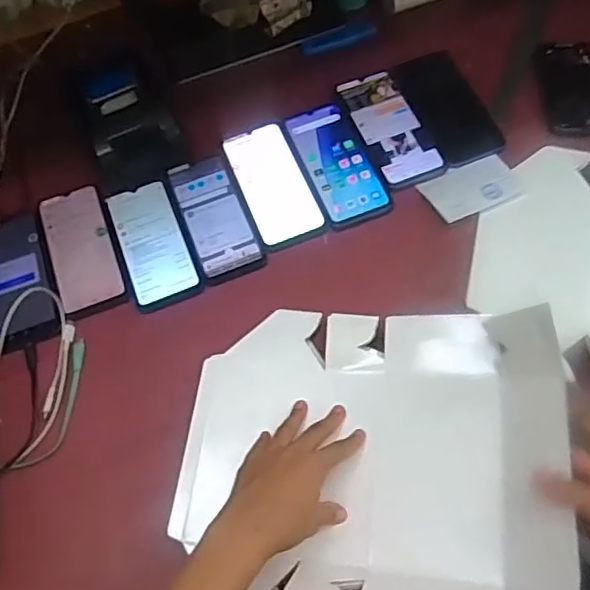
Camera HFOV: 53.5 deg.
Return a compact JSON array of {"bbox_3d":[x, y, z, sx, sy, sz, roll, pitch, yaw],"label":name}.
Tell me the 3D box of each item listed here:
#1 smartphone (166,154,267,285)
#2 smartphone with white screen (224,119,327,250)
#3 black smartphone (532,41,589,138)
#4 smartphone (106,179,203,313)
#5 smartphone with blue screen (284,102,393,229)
[{"bbox_3d":[-0.093,-0.094,0.678,0.072,0.004,0.168,-20,65,-7],"label":"smartphone"},{"bbox_3d":[-0.026,-0.136,0.694,0.077,0.006,0.169,-20,65,-6],"label":"smartphone with white screen"},{"bbox_3d":[0.345,-0.260,0.729,0.077,0.014,0.154,0,65,3],"label":"black smartphone"},{"bbox_3d":[-0.163,-0.061,0.667,0.076,0.004,0.161,-21,65,-7],"label":"smartphone"},{"bbox_3d":[0.049,-0.161,0.701,0.078,0.006,0.174,-19,65,-6],"label":"smartphone with blue screen"}]

